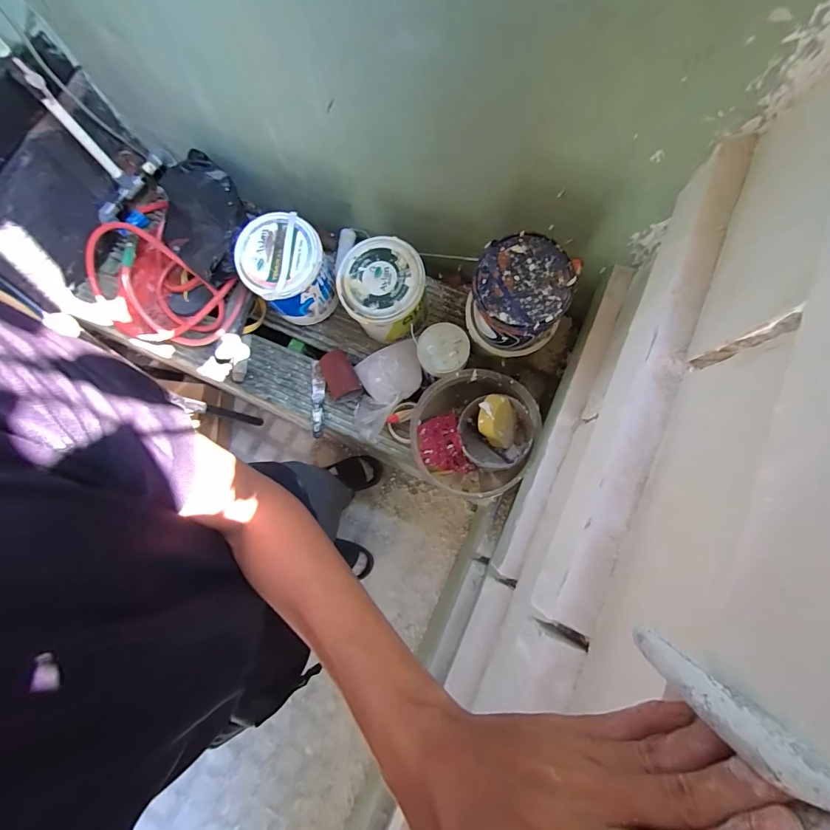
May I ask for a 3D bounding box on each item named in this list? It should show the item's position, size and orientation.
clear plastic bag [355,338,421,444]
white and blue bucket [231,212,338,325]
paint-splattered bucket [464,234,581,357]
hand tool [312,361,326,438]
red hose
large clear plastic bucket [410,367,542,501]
[{"bbox_3d":[-0.064,-0.061,0.965,0.155,0.099,0.220,-4,78,1],"label":"clear plastic bag"},{"bbox_3d":[-0.284,-0.318,0.968,0.174,0.231,0.164,0,78,1],"label":"white and blue bucket"},{"bbox_3d":[0.171,-0.186,0.726,0.145,0.200,0.140,0,78,1],"label":"paint-splattered bucket"},{"bbox_3d":[-0.233,-0.039,0.995,0.033,0.035,0.187,-4,78,1],"label":"hand tool"},{"bbox_3d":[-0.625,-0.297,1.001,0.410,0.132,0.232,26,80,7],"label":"red hose"},{"bbox_3d":[0.118,0.038,0.870,0.236,0.210,0.220,0,78,1],"label":"large clear plastic bucket"}]

